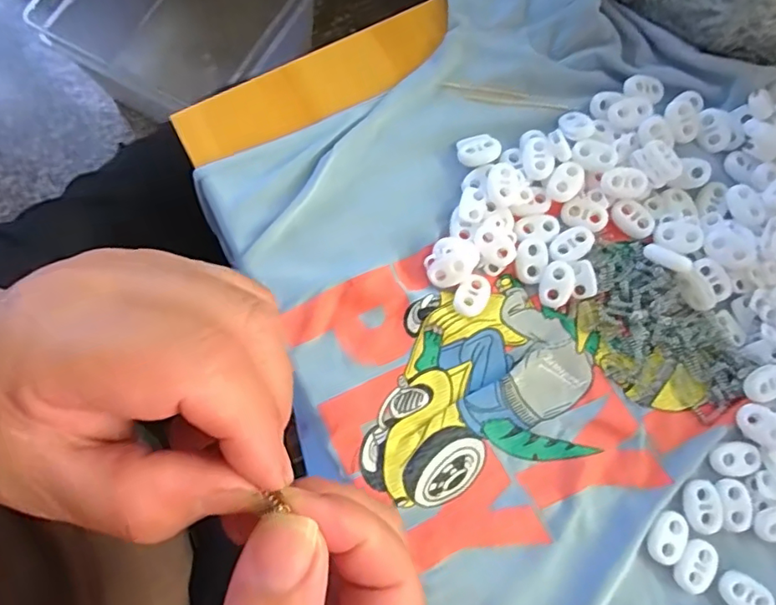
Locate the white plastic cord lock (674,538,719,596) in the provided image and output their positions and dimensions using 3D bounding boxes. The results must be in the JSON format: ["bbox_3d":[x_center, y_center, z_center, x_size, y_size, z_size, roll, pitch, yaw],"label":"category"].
[{"bbox_3d":[0.133,0.114,0.234,0.017,0.004,0.022,29,78,6],"label":"white plastic cord lock"}]

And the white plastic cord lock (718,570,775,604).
[{"bbox_3d":[0.154,0.126,0.232,0.022,0.004,0.015,31,78,6],"label":"white plastic cord lock"}]

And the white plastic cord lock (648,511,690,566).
[{"bbox_3d":[0.123,0.102,0.236,0.015,0.004,0.022,36,79,7],"label":"white plastic cord lock"}]

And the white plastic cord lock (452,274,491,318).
[{"bbox_3d":[0.041,-0.003,0.259,0.015,0.005,0.022,25,77,5],"label":"white plastic cord lock"}]

